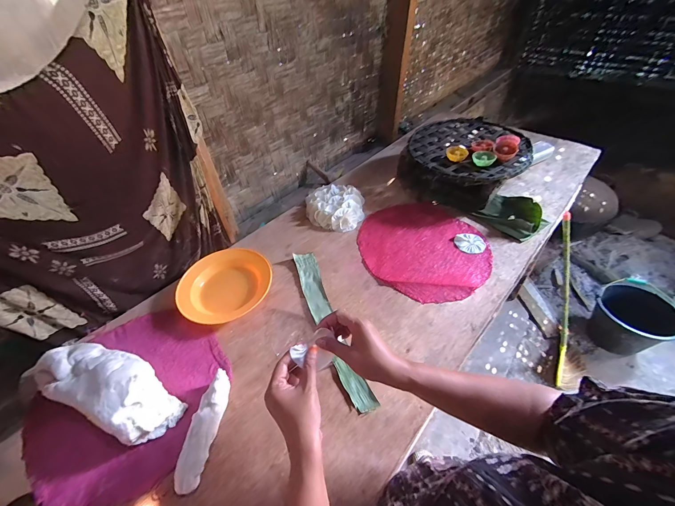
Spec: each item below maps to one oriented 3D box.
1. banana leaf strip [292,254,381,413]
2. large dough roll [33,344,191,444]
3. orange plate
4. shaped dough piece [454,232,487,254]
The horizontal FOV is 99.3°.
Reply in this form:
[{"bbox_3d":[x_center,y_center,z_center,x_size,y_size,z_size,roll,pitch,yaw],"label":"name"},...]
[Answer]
[{"bbox_3d":[-0.024,0.147,0.652,0.058,0.012,0.414,-16,47,-13],"label":"banana leaf strip"},{"bbox_3d":[-0.412,0.238,0.520,0.269,0.098,0.109,14,49,17],"label":"large dough roll"},{"bbox_3d":[-0.274,0.076,0.711,0.222,0.038,0.206,-2,46,2],"label":"orange plate"},{"bbox_3d":[0.369,-0.028,0.795,0.074,0.005,0.078,-2,46,2],"label":"shaped dough piece"}]

